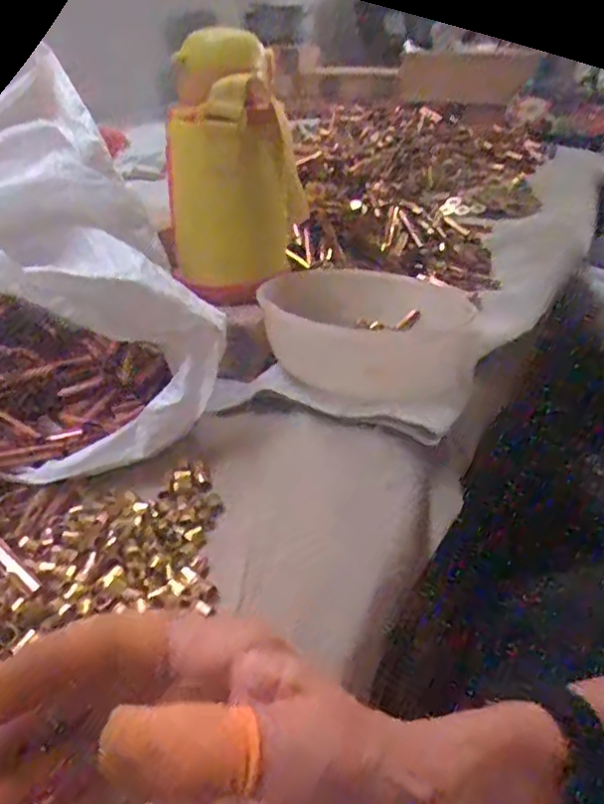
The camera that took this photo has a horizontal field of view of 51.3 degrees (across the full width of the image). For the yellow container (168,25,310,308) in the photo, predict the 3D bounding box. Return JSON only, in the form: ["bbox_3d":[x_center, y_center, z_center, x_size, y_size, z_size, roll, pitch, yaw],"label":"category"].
[{"bbox_3d":[-0.055,-0.184,0.490,0.101,0.173,0.114,-5,35,-3],"label":"yellow container"}]

